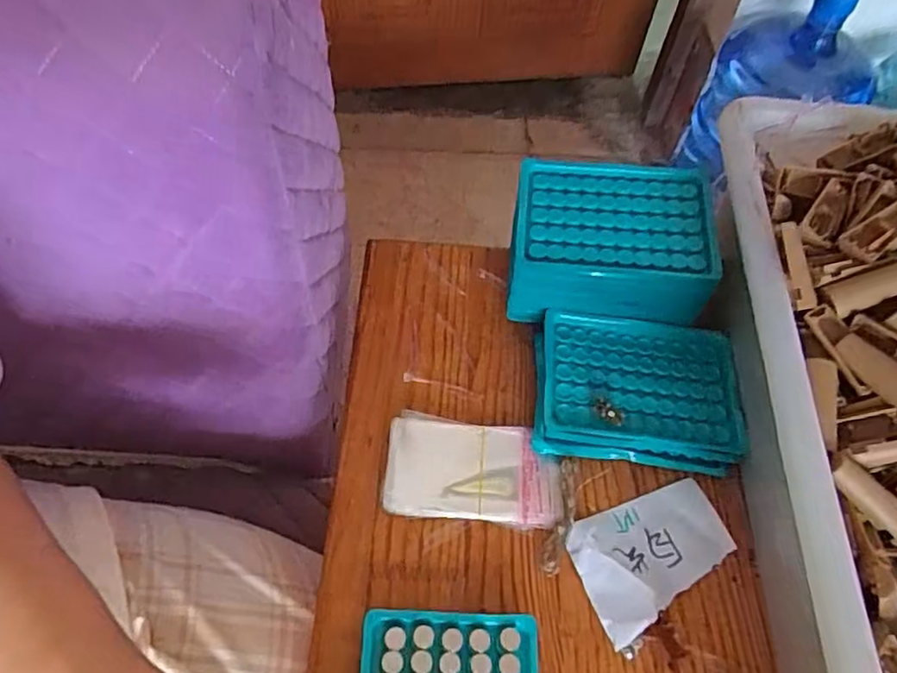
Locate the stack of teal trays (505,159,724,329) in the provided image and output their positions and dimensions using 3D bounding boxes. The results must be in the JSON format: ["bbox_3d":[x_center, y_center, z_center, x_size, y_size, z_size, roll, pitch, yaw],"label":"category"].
[{"bbox_3d":[0.112,-0.062,0.463,0.132,0.084,0.097,7,59,2],"label":"stack of teal trays"}]

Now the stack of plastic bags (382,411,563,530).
[{"bbox_3d":[0.016,0.085,0.410,0.111,0.009,0.066,5,59,1],"label":"stack of plastic bags"}]

